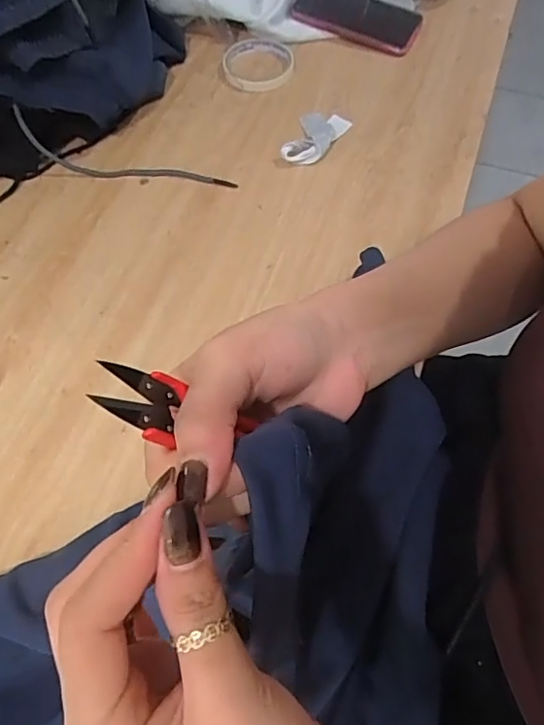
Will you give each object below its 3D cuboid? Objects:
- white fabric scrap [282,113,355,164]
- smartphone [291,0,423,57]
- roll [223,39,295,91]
[{"bbox_3d":[0.047,-0.256,0.616,0.055,0.021,0.090,24,64,12],"label":"white fabric scrap"},{"bbox_3d":[0.110,-0.445,0.704,0.157,0.012,0.073,22,81,3],"label":"smartphone"},{"bbox_3d":[-0.018,-0.373,0.682,0.087,0.019,0.093,-4,61,-3],"label":"roll"}]

